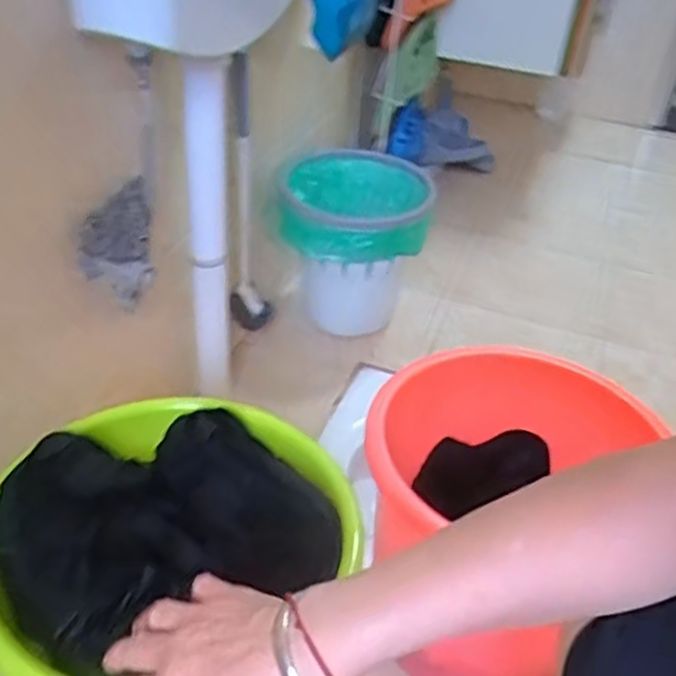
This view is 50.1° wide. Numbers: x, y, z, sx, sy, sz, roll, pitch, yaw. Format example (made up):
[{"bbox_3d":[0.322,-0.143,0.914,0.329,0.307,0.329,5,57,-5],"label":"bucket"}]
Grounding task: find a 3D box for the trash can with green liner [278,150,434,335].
[{"bbox_3d":[0.028,-0.164,1.290,0.251,0.250,0.223,2,37,-3],"label":"trash can with green liner"}]

